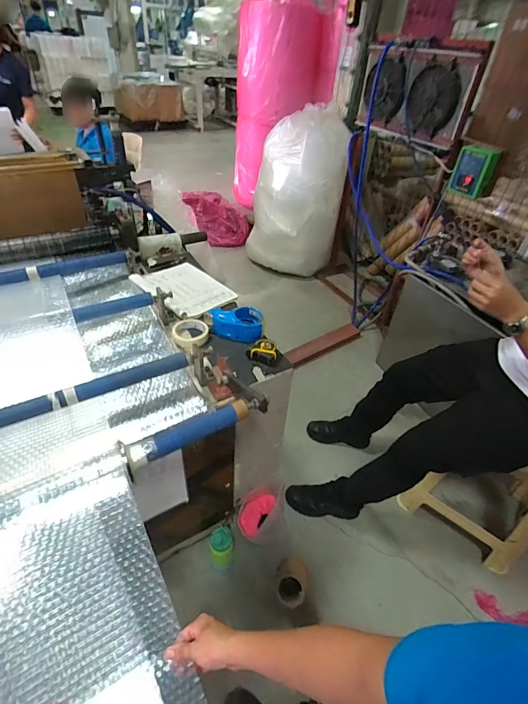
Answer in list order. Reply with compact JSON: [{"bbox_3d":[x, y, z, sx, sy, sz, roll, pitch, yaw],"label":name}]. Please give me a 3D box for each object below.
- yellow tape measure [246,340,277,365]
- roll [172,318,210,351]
[{"bbox_3d":[-0.005,-0.003,0.935,0.076,0.030,0.070,5,41,-1],"label":"yellow tape measure"},{"bbox_3d":[-0.203,-0.051,0.986,0.094,0.033,0.094,3,41,-3],"label":"roll"}]

